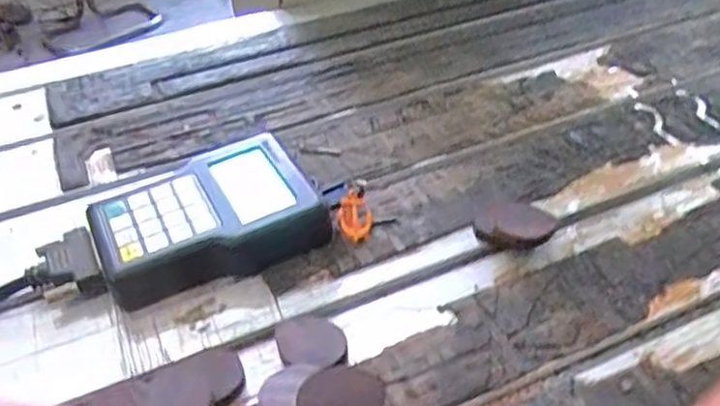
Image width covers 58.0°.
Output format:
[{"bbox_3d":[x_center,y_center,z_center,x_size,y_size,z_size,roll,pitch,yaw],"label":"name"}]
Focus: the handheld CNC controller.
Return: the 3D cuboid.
[{"bbox_3d":[-0.108,0.008,0.454,0.147,0.036,0.108,-20,42,-18],"label":"handheld CNC controller"}]

